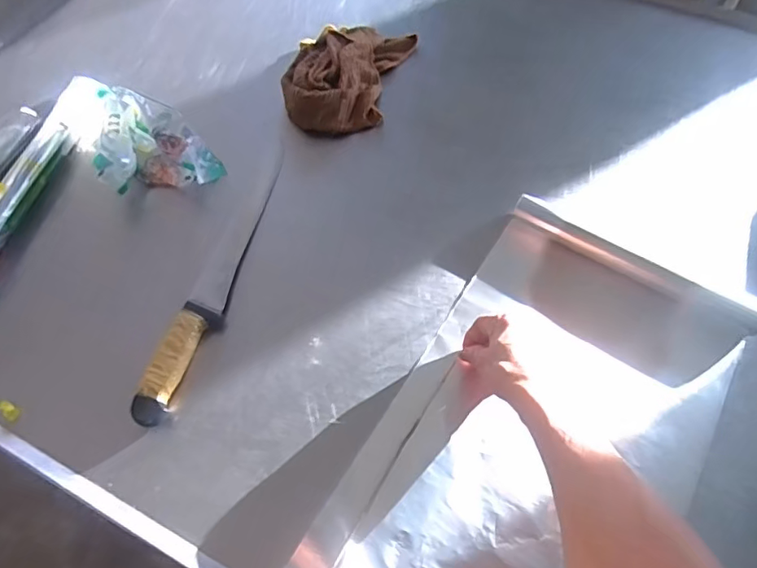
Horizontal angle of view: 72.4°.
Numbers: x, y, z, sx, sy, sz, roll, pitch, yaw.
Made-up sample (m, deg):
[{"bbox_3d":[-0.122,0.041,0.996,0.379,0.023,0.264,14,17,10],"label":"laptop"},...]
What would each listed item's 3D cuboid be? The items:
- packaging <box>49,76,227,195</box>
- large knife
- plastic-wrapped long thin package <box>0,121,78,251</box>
[{"bbox_3d":[-0.345,-0.205,0.716,0.248,0.049,0.135,41,68,20],"label":"packaging"},{"bbox_3d":[-0.192,-0.026,0.629,0.045,0.028,0.397,12,61,6],"label":"large knife"},{"bbox_3d":[-0.474,-0.111,0.671,0.034,0.042,0.260,11,61,5],"label":"plastic-wrapped long thin package"}]

